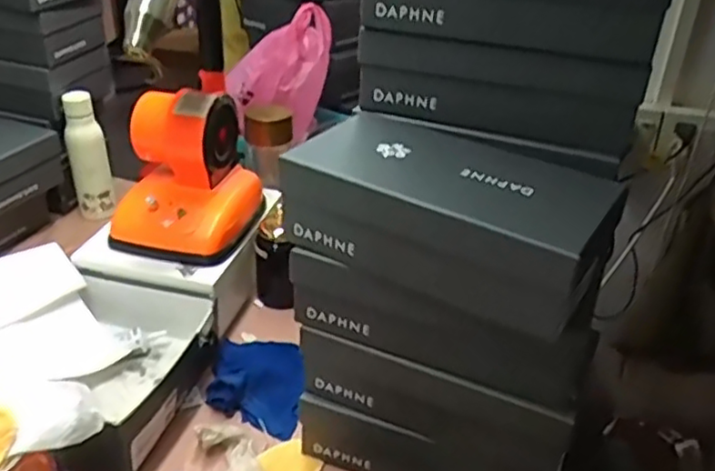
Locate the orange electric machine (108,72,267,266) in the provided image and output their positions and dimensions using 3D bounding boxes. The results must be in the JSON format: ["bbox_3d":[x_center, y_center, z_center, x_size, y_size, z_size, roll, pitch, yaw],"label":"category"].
[{"bbox_3d":[-0.250,-0.095,0.999,0.188,0.199,0.180,7,32,5],"label":"orange electric machine"}]

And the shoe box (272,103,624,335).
[{"bbox_3d":[0.094,-0.032,0.687,0.292,0.095,0.180,20,35,24],"label":"shoe box"}]

